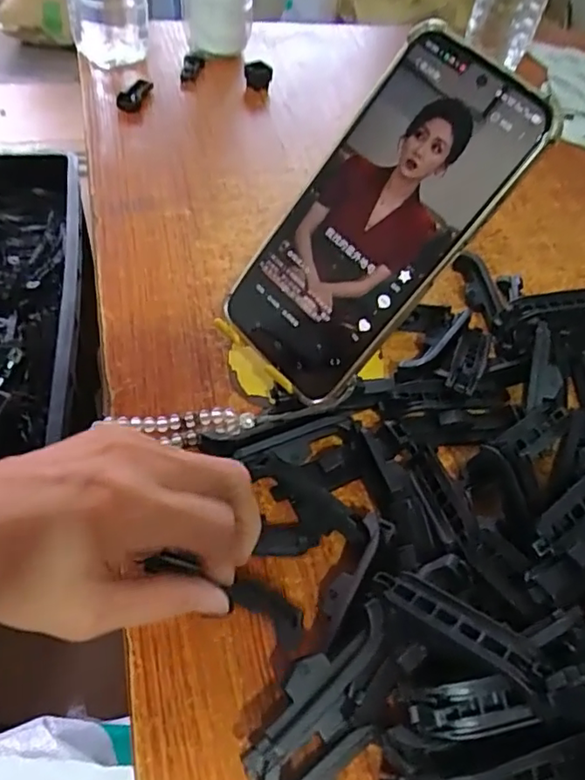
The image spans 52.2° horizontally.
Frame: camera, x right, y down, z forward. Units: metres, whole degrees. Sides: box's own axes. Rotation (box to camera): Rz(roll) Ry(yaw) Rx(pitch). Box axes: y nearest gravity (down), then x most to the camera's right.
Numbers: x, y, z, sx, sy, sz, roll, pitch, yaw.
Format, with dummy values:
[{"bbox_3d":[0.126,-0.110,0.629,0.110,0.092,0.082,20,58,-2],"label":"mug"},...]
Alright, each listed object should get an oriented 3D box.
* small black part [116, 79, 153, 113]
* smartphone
[{"bbox_3d":[-0.133,-0.249,0.507,0.014,0.013,0.042,18,53,6],"label":"small black part"},{"bbox_3d":[0.036,-0.077,0.282,0.078,0.169,0.006,47,21,18],"label":"smartphone"}]

